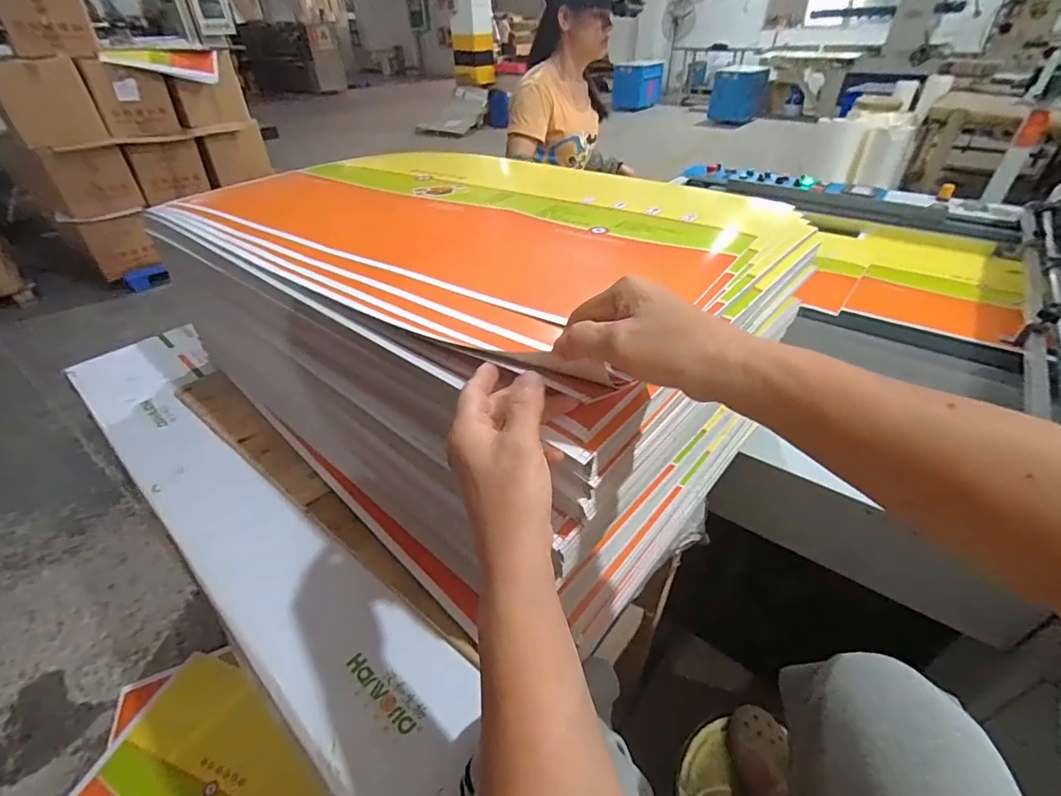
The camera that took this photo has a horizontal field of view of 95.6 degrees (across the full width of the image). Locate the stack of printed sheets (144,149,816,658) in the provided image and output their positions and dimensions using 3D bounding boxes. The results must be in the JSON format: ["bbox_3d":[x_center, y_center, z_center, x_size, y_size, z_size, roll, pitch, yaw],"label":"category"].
[{"bbox_3d":[-0.088,-0.142,0.706,0.783,0.294,0.546,32,49,29],"label":"stack of printed sheets"}]

